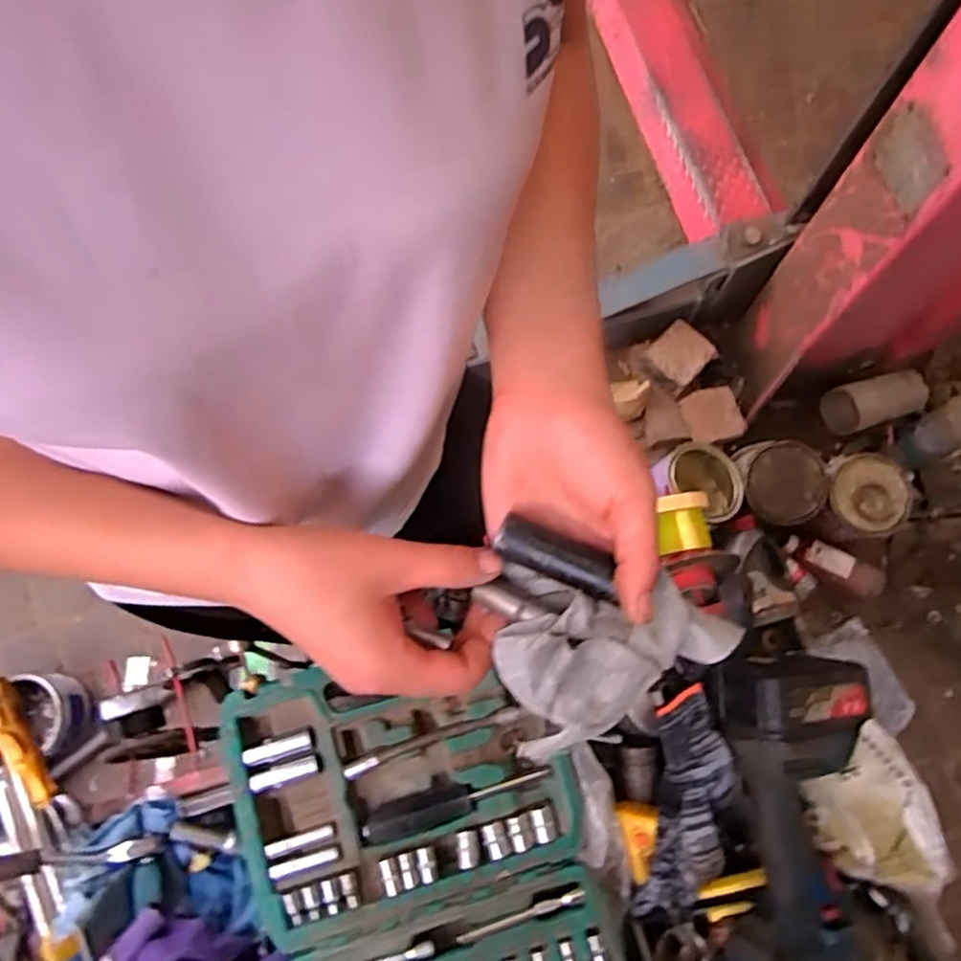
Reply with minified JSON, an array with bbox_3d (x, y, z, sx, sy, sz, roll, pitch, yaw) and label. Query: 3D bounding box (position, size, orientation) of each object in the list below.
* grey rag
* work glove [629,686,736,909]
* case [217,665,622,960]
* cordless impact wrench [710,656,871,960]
[{"bbox_3d":[0.062,0.087,0.324,0.118,0.048,0.086,7,70,4],"label":"grey rag"},{"bbox_3d":[0.167,0.256,0.541,0.058,0.066,0.172,14,73,1],"label":"work glove"},{"bbox_3d":[-0.032,0.321,0.501,0.250,0.052,0.375,-14,72,-7],"label":"case"},{"bbox_3d":[0.246,0.265,0.520,0.117,0.076,0.250,0,84,1],"label":"cordless impact wrench"}]

